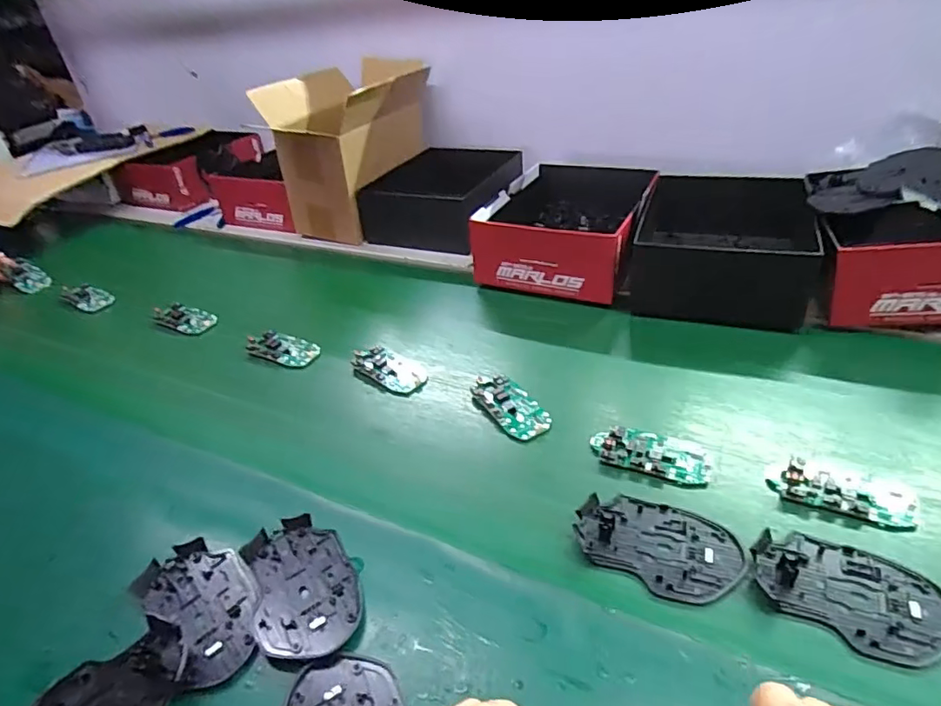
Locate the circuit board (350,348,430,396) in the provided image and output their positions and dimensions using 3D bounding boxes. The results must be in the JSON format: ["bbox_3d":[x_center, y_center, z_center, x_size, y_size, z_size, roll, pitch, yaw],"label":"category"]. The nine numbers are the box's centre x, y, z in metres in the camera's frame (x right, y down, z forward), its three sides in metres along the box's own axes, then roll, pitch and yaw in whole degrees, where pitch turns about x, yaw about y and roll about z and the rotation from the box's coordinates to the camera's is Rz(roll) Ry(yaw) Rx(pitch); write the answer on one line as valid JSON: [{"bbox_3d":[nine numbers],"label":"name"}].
[{"bbox_3d":[-0.087,0.016,0.603,0.091,0.011,0.052,20,44,33],"label":"circuit board"}]

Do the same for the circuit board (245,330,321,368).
[{"bbox_3d":[-0.217,-0.006,0.649,0.085,0.021,0.047,15,44,26],"label":"circuit board"}]

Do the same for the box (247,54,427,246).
[{"bbox_3d":[-0.188,-0.349,0.920,0.195,0.205,0.279,4,38,17],"label":"box"}]

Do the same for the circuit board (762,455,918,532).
[{"bbox_3d":[0.285,0.106,0.423,0.095,0.010,0.043,11,40,24],"label":"circuit board"}]

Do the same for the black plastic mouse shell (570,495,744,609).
[{"bbox_3d":[0.136,0.139,0.404,0.112,0.014,0.071,16,43,29],"label":"black plastic mouse shell"}]

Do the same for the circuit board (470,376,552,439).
[{"bbox_3d":[0.040,0.050,0.537,0.044,0.008,0.090,-25,39,-22],"label":"circuit board"}]

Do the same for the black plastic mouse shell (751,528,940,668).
[{"bbox_3d":[0.249,0.157,0.364,0.112,0.013,0.073,21,45,34],"label":"black plastic mouse shell"}]

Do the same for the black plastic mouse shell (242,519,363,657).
[{"bbox_3d":[-0.121,0.166,0.399,0.071,0.011,0.110,-19,38,-15],"label":"black plastic mouse shell"}]

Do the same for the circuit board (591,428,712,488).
[{"bbox_3d":[0.154,0.084,0.470,0.095,0.011,0.046,7,39,20],"label":"circuit board"}]

